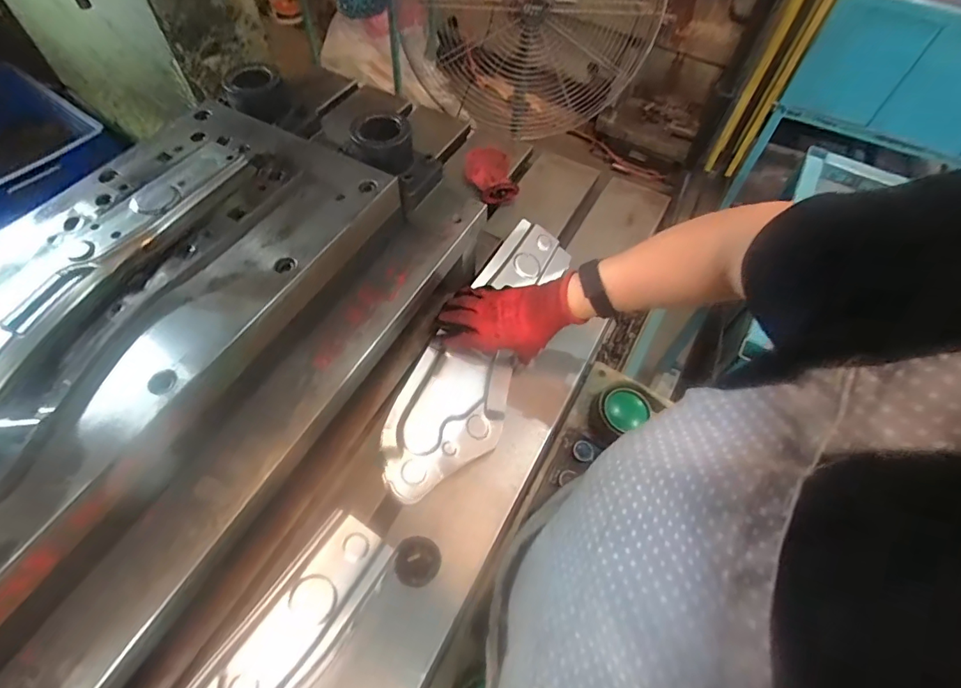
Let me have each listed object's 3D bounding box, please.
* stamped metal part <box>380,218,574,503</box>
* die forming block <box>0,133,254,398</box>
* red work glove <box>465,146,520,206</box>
[{"bbox_3d":[0.006,0.002,0.640,0.118,0.054,0.428,22,62,12],"label":"stamped metal part"},{"bbox_3d":[-0.388,-0.051,0.424,0.124,0.022,0.459,20,59,10],"label":"die forming block"},{"bbox_3d":[0.019,-0.293,0.856,0.076,0.056,0.088,-15,59,-11],"label":"red work glove"}]

